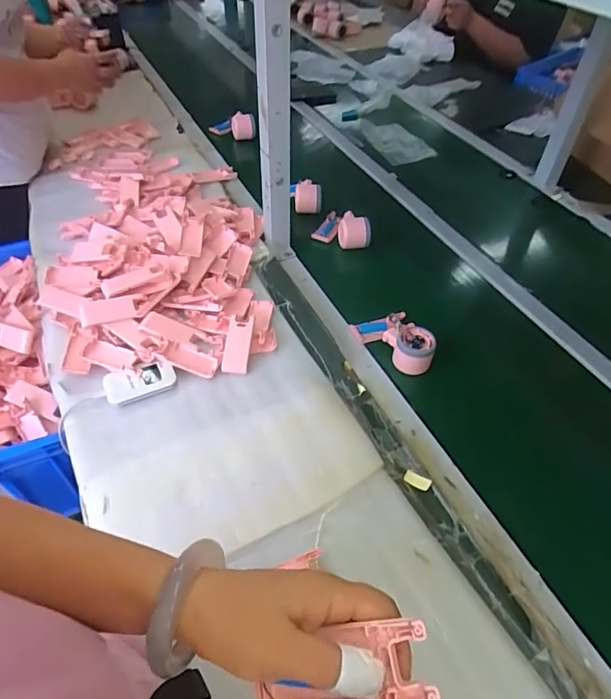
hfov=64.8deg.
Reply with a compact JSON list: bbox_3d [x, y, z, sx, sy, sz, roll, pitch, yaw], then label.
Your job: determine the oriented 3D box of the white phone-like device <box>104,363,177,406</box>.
[{"bbox_3d":[-0.237,0.048,0.691,0.096,0.019,0.052,-15,50,-16],"label":"white phone-like device"}]

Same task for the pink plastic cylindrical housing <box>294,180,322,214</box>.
[{"bbox_3d":[0.005,-0.335,1.037,0.060,0.053,0.067,4,47,0],"label":"pink plastic cylindrical housing"}]

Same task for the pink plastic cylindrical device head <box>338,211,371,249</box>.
[{"bbox_3d":[0.098,-0.236,0.950,0.063,0.054,0.063,2,47,-2],"label":"pink plastic cylindrical device head"}]

